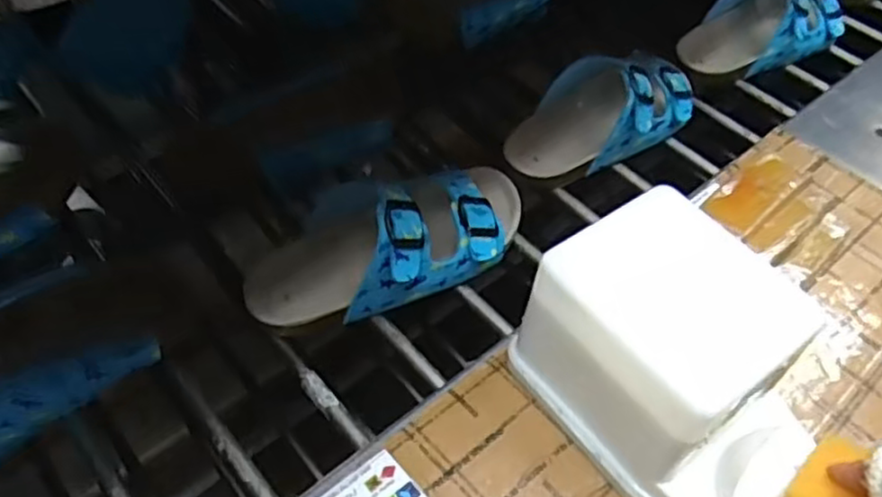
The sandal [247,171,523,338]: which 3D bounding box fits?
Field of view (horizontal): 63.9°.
[{"bbox_3d":[-0.026,-0.010,0.495,0.214,0.080,0.090,-29,58,-25],"label":"sandal"}]

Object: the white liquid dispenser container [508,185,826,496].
[{"bbox_3d":[0.132,0.075,0.357,0.097,0.105,0.180,-28,58,-25],"label":"white liquid dispenser container"}]

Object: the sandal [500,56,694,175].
[{"bbox_3d":[0.136,-0.121,0.595,0.174,0.065,0.085,-25,57,-23],"label":"sandal"}]

